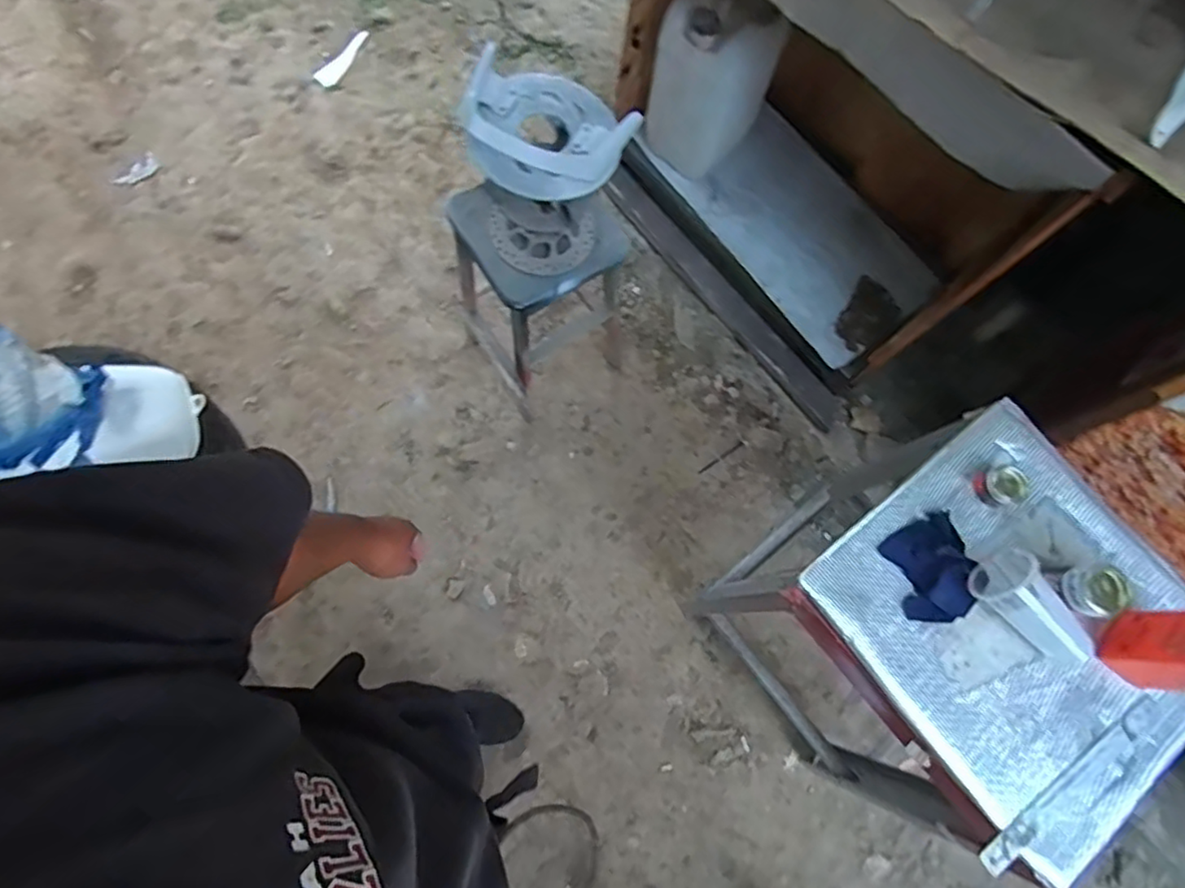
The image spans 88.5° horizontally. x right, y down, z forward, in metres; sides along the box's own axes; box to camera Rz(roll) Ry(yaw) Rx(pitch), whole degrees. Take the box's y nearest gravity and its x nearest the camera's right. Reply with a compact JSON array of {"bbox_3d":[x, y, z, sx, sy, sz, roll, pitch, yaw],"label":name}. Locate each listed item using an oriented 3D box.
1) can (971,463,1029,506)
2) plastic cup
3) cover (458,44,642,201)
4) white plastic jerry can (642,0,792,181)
[{"bbox_3d":[0.622,0.062,0.919,0.061,0.046,0.060,-12,73,-11],"label":"can"},{"bbox_3d":[0.619,0.237,0.842,0.087,0.085,0.170,-31,78,-16],"label":"plastic cup"},{"bbox_3d":[-0.066,-0.502,0.948,0.261,0.092,0.215,16,70,-2],"label":"cover"},{"bbox_3d":[0.289,-0.889,1.495,0.279,0.417,0.215,22,70,0],"label":"white plastic jerry can"}]

